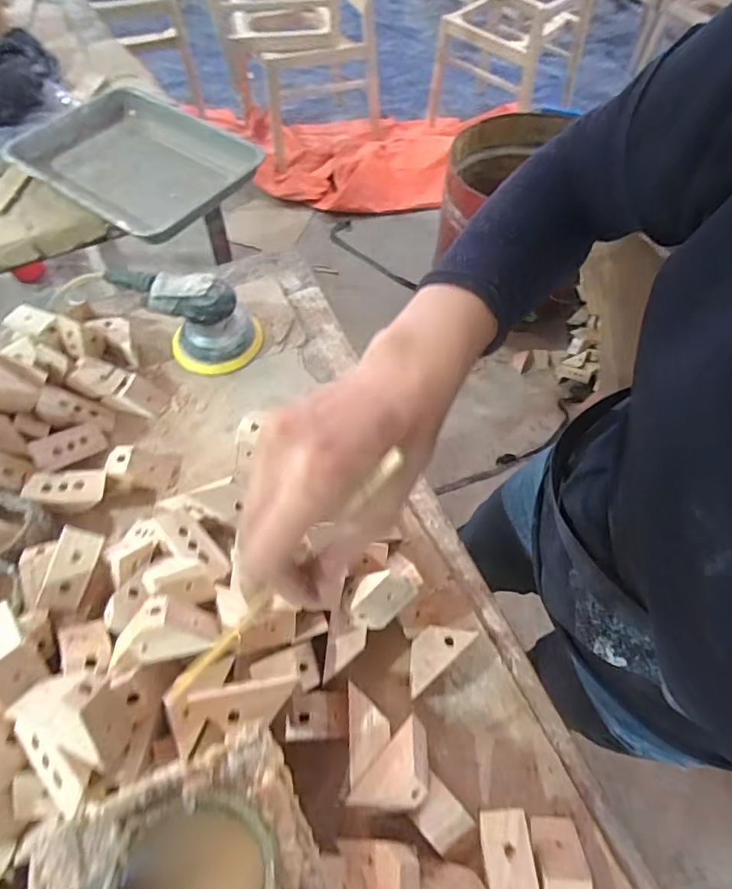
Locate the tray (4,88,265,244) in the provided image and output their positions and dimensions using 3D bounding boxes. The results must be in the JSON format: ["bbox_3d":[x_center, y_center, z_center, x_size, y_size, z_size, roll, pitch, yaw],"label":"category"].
[{"bbox_3d":[-0.408,-0.507,0.945,0.411,0.056,0.293,33,64,18],"label":"tray"}]

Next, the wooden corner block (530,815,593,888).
[{"bbox_3d":[0.153,0.332,0.412,0.038,0.038,0.061,2,59,1],"label":"wooden corner block"}]

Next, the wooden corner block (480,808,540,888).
[{"bbox_3d":[0.111,0.332,0.401,0.038,0.027,0.085,-3,59,-3],"label":"wooden corner block"}]

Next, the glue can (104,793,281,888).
[{"bbox_3d":[-0.089,0.232,0.272,0.078,0.063,0.085,35,65,19],"label":"glue can"}]

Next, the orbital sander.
[{"bbox_3d":[-0.242,-0.185,0.686,0.214,0.097,0.103,30,63,16],"label":"orbital sander"}]

